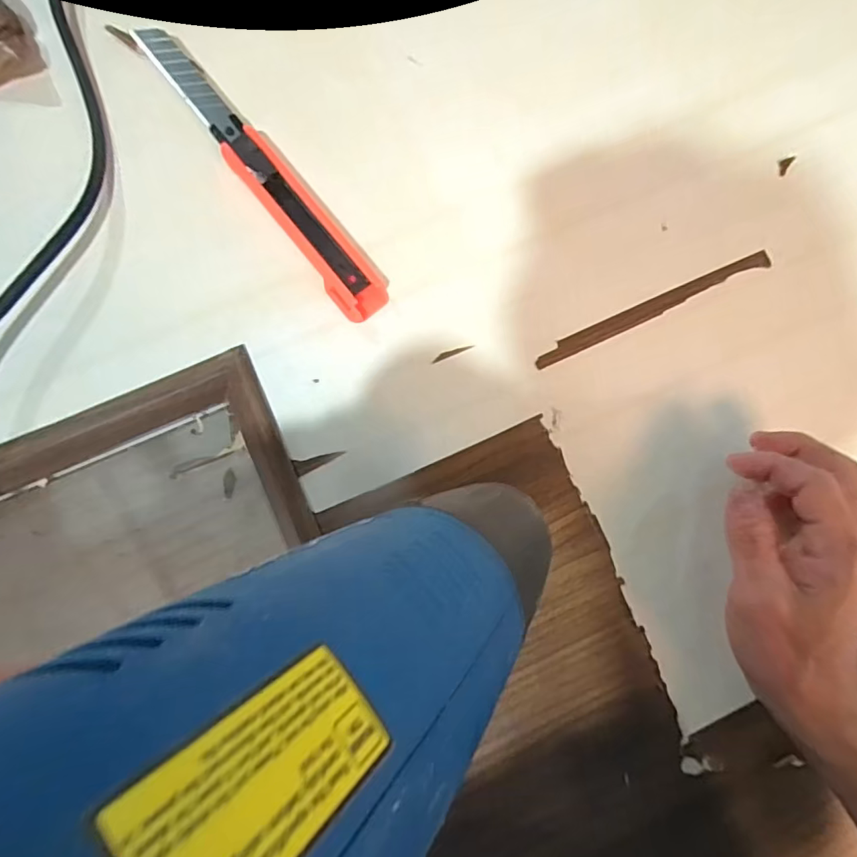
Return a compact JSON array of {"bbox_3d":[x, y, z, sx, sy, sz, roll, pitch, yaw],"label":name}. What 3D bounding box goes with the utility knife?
[{"bbox_3d":[-0.110,-0.165,0.328,0.032,0.017,0.238,-39,84,-7],"label":"utility knife"}]

